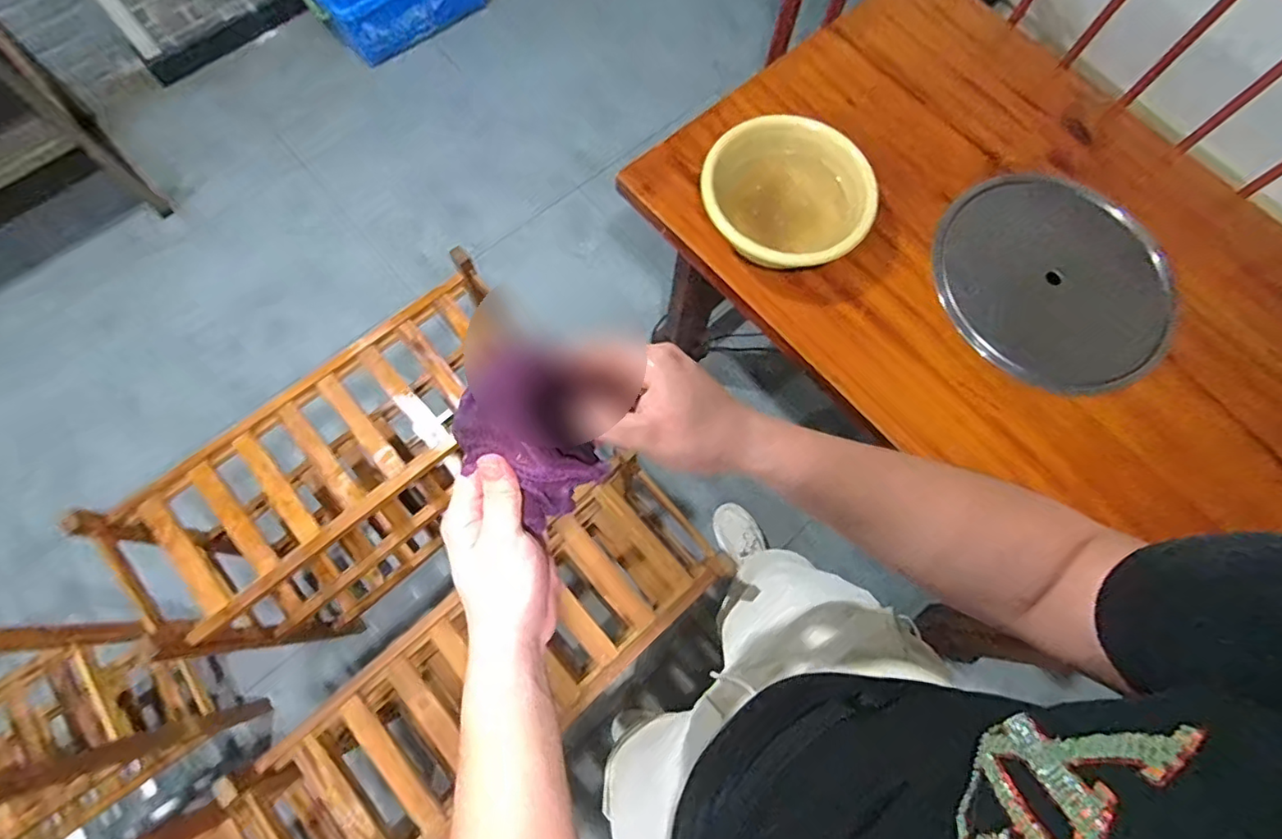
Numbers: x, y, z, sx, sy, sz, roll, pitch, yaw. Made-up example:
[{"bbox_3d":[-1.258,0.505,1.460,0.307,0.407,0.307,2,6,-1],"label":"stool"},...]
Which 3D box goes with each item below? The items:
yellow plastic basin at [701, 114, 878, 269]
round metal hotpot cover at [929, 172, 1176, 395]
[{"bbox_3d":[0.219,-0.349,0.936,0.253,0.107,0.249,1,72,-2],"label":"yellow plastic basin"},{"bbox_3d":[0.702,-0.248,0.990,0.409,0.026,0.409,1,72,-2],"label":"round metal hotpot cover"}]

